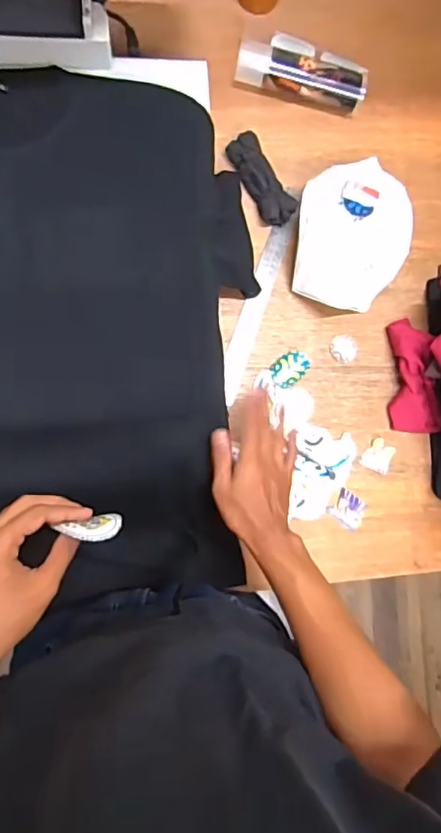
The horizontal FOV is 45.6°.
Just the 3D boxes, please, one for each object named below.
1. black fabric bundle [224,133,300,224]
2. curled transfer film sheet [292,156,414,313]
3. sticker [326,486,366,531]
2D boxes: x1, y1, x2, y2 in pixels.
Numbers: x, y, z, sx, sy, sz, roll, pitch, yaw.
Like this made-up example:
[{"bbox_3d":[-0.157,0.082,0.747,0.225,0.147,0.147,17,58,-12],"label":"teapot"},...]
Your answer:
[{"bbox_3d":[0.058,-0.328,0.728,0.049,0.032,0.128,-29,91,-9],"label":"black fabric bundle"},{"bbox_3d":[0.180,-0.246,0.729,0.152,0.056,0.189,5,86,-8],"label":"curled transfer film sheet"},{"bbox_3d":[0.180,0.130,0.734,0.048,0.004,0.042,35,82,1],"label":"sticker"}]

